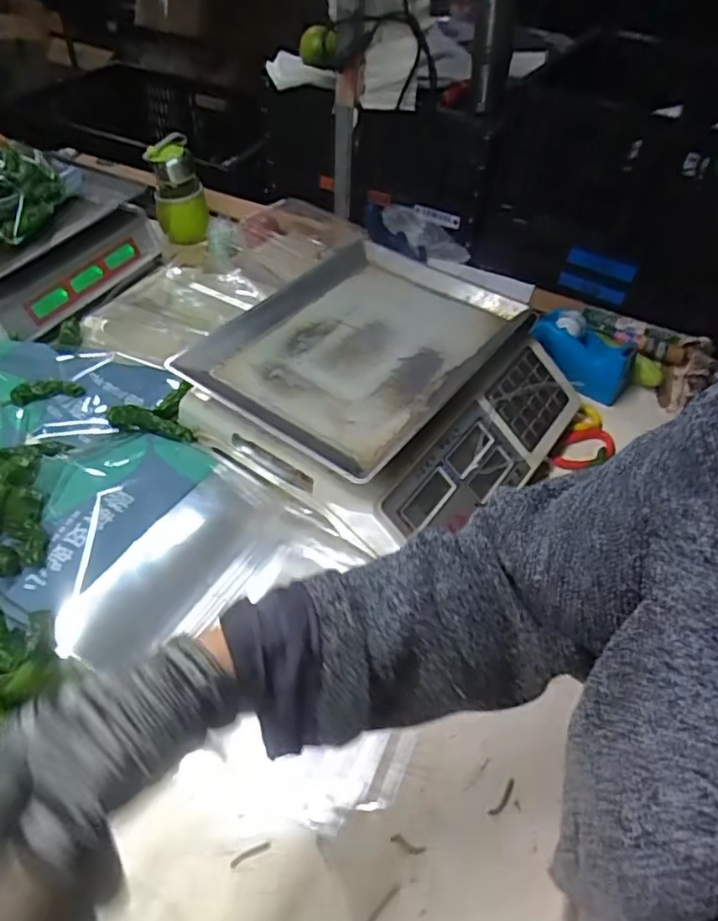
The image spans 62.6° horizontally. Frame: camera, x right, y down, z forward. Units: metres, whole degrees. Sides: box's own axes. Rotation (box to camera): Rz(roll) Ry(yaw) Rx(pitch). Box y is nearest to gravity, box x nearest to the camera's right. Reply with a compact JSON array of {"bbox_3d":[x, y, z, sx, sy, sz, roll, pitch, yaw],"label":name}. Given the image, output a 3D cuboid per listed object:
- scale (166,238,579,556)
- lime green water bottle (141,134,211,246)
[{"bbox_3d":[0.038,-0.088,0.676,0.347,0.095,0.350,33,56,23],"label":"scale"},{"bbox_3d":[-0.289,-0.426,0.963,0.082,0.166,0.079,-16,52,-15],"label":"lime green water bottle"}]

